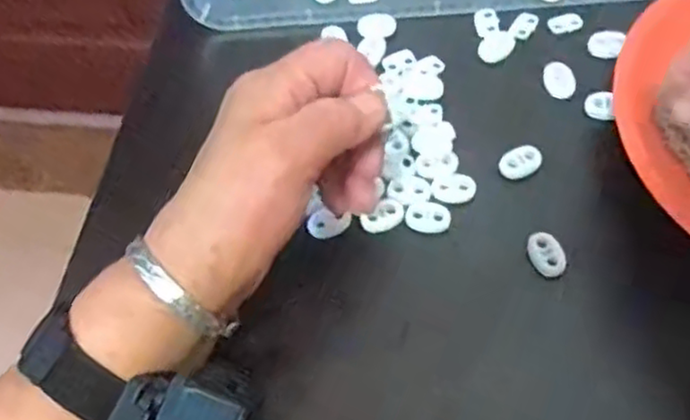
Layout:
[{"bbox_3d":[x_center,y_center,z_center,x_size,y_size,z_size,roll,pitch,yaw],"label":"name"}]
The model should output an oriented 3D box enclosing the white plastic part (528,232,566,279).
[{"bbox_3d":[0.098,0.021,0.331,0.015,0.004,0.023,-13,63,-3],"label":"white plastic part"}]

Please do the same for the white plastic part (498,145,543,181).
[{"bbox_3d":[0.092,-0.025,0.355,0.023,0.006,0.015,-23,64,-8],"label":"white plastic part"}]

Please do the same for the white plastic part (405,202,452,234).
[{"bbox_3d":[0.042,0.004,0.346,0.022,0.004,0.015,0,64,4],"label":"white plastic part"}]

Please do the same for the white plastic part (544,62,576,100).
[{"bbox_3d":[0.118,-0.072,0.375,0.016,0.008,0.020,-6,63,1],"label":"white plastic part"}]

